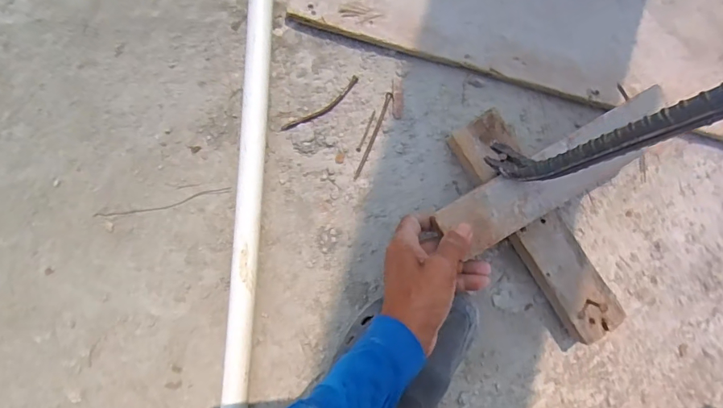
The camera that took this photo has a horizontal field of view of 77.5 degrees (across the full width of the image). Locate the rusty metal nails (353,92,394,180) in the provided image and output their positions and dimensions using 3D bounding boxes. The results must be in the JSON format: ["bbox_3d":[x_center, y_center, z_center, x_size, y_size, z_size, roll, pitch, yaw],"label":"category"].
[{"bbox_3d":[0.014,-0.074,0.493,0.009,0.005,0.103,21,83,-6],"label":"rusty metal nails"}]

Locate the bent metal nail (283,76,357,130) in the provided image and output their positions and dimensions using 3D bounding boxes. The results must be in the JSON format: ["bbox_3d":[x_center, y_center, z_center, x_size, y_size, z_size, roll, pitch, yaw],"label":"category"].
[{"bbox_3d":[-0.041,-0.105,0.485,0.099,0.004,0.014,-38,92,-9],"label":"bent metal nail"}]

